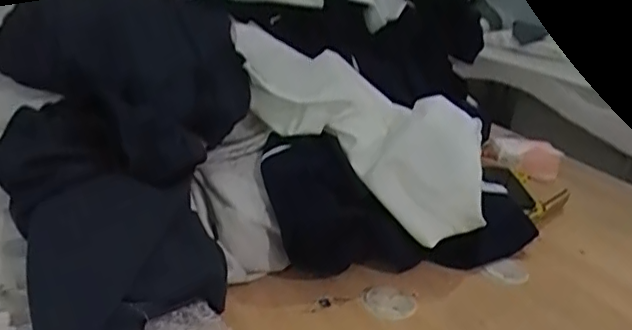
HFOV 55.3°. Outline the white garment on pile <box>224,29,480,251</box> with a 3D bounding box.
[{"bbox_3d":[0.061,-0.062,0.834,0.402,0.146,0.142,35,32,21],"label":"white garment on pile"}]

